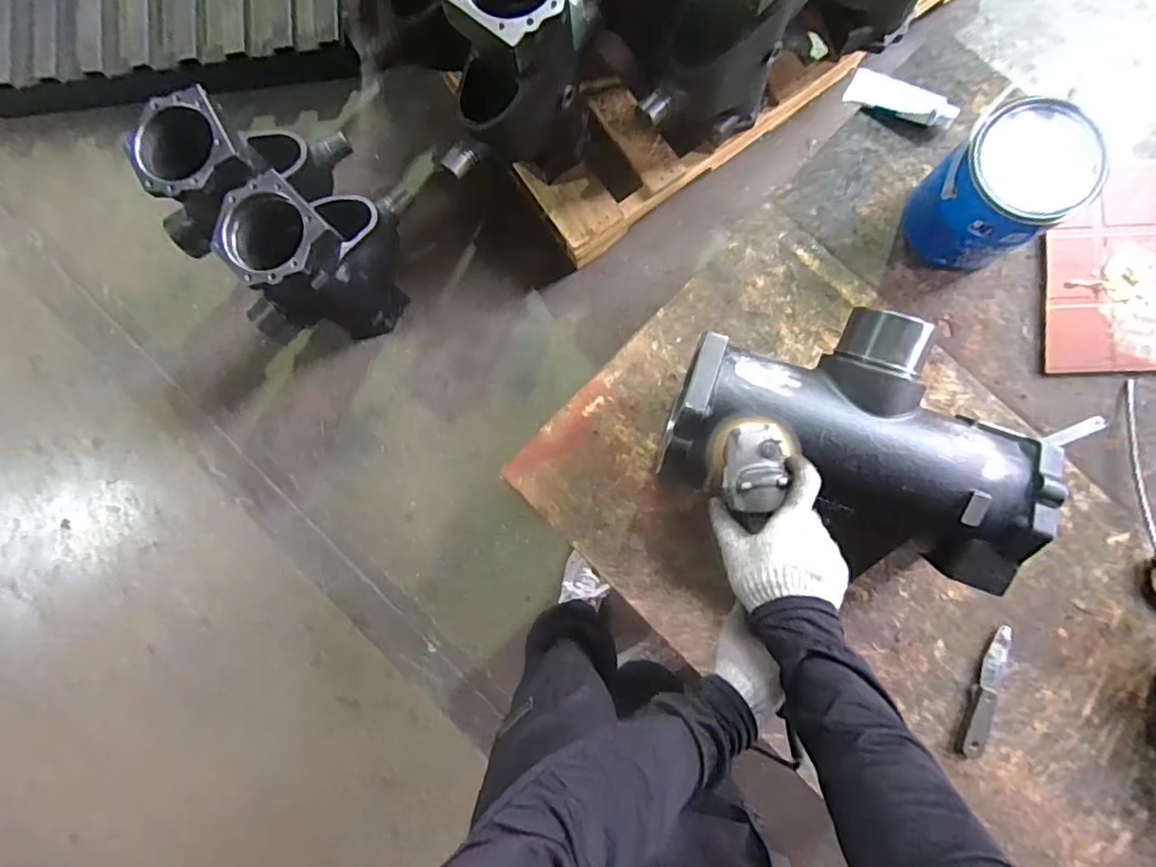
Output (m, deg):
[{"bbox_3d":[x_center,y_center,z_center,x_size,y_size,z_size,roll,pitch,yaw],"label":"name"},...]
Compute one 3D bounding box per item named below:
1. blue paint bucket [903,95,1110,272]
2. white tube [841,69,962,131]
[{"bbox_3d":[0.546,-0.316,0.733,0.154,0.160,0.141,0,85,5],"label":"blue paint bucket"},{"bbox_3d":[0.481,-0.496,0.818,0.155,0.026,0.053,22,87,7],"label":"white tube"}]

